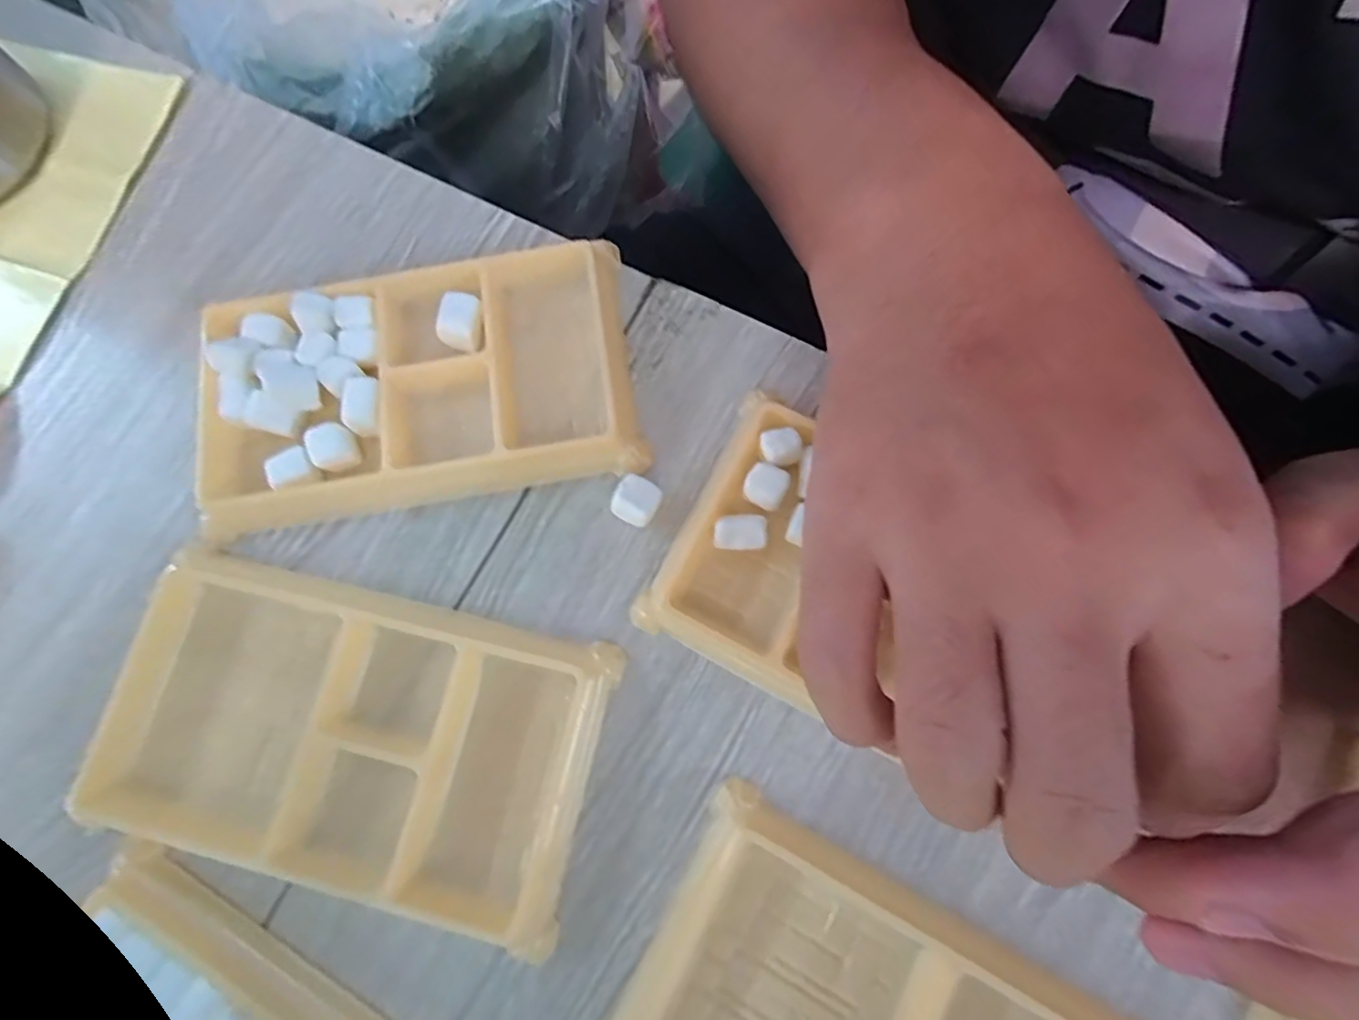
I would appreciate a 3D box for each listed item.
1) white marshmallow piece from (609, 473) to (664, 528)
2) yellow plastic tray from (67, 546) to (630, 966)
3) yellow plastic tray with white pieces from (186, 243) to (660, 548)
[{"bbox_3d":[-0.012,-0.002,0.176,0.013,0.013,0.014,23,78,7],"label":"white marshmallow piece"},{"bbox_3d":[-0.090,0.061,0.165,0.132,0.012,0.073,13,78,5],"label":"yellow plastic tray"},{"bbox_3d":[-0.081,-0.039,0.187,0.131,0.015,0.074,-10,77,0],"label":"yellow plastic tray with white pieces"}]

